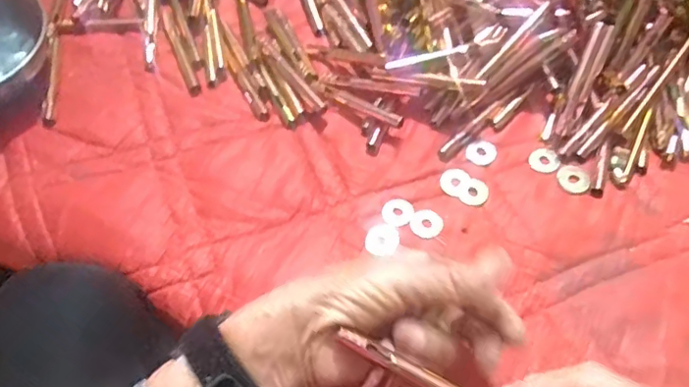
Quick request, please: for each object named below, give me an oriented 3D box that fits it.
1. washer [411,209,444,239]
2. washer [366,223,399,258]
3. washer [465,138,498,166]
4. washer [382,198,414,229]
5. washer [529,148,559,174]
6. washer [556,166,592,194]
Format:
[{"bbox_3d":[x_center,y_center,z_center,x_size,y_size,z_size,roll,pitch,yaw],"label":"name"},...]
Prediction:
[{"bbox_3d":[0.059,0.022,0.406,0.021,0.004,0.024,23,64,14],"label":"washer"},{"bbox_3d":[0.027,0.032,0.402,0.023,0.004,0.025,-1,60,1],"label":"washer"},{"bbox_3d":[0.106,-0.032,0.439,0.022,0.004,0.024,-1,60,1],"label":"washer"},{"bbox_3d":[0.039,0.013,0.413,0.022,0.004,0.023,-1,60,1],"label":"washer"},{"bbox_3d":[0.153,-0.025,0.435,0.021,0.004,0.022,-1,60,1],"label":"washer"},{"bbox_3d":[0.170,-0.011,0.420,0.024,0.004,0.021,25,64,15],"label":"washer"}]

